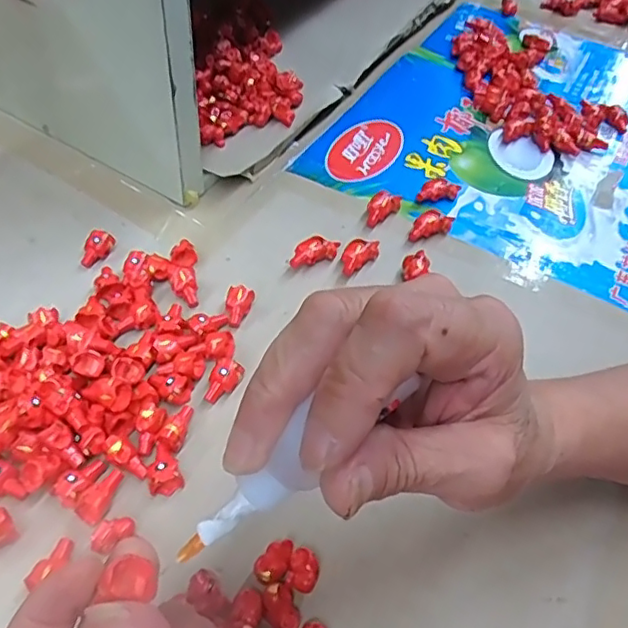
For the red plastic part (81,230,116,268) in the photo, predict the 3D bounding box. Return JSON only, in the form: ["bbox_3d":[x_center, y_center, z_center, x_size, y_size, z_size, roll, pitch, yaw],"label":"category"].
[{"bbox_3d":[-0.147,-0.044,0.395,0.016,0.013,0.024,12,51,5],"label":"red plastic part"}]

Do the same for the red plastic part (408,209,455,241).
[{"bbox_3d":[0.086,-0.066,0.430,0.033,0.017,0.016,-20,55,-20],"label":"red plastic part"}]

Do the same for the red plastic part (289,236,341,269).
[{"bbox_3d":[0.000,-0.042,0.403,0.036,0.018,0.014,-14,54,-16],"label":"red plastic part"}]

